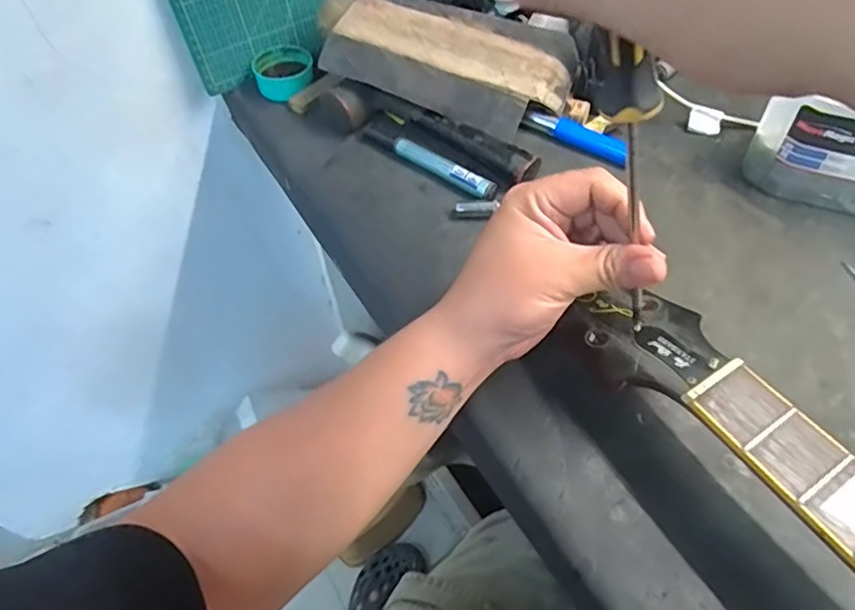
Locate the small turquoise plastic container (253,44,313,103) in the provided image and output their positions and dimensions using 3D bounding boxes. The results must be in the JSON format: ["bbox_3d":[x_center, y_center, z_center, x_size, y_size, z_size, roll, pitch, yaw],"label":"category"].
[{"bbox_3d":[-0.147,-0.240,0.606,0.060,0.025,0.062,-2,55,3],"label":"small turquoise plastic container"}]

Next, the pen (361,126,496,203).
[{"bbox_3d":[0.000,-0.132,0.530,0.154,0.011,0.017,35,64,24],"label":"pen"}]

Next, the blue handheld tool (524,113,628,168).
[{"bbox_3d":[0.141,-0.158,0.551,0.102,0.013,0.018,20,56,-7],"label":"blue handheld tool"}]

